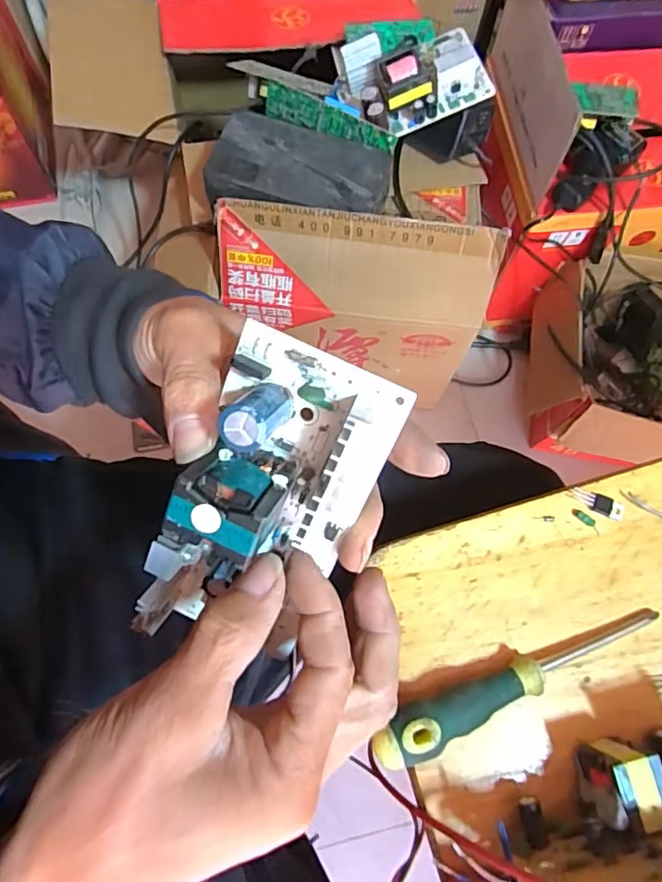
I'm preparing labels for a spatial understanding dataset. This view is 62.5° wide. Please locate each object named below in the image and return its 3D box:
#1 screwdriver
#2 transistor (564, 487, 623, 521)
[{"bbox_3d":[0.091,0.114,0.256,0.152,0.028,0.021,-18,74,-8],"label":"screwdriver"},{"bbox_3d":[0.145,0.033,0.298,0.031,0.004,0.010,24,72,5],"label":"transistor"}]

